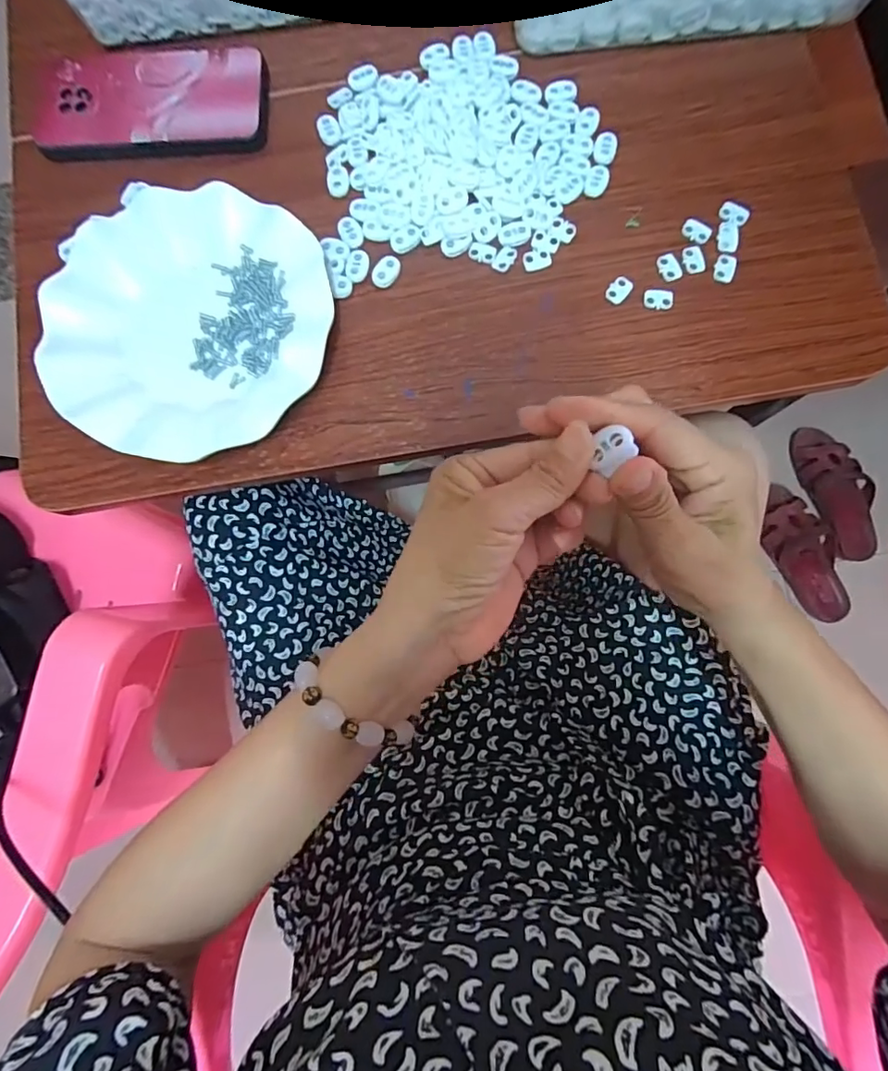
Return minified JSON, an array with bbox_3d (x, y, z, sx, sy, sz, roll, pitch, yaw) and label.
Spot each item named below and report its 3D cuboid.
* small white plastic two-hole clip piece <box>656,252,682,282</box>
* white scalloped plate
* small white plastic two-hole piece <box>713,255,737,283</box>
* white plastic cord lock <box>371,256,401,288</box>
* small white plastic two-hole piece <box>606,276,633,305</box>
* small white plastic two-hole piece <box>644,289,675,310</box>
[{"bbox_3d":[0.152,-0.181,0.354,0.014,0.004,0.019,-22,83,-2],"label":"small white plastic two-hole clip piece"},{"bbox_3d":[-0.170,-0.141,0.346,0.182,0.023,0.177,0,82,2],"label":"white scalloped plate"},{"bbox_3d":[0.188,-0.179,0.352,0.013,0.004,0.019,14,83,2],"label":"small white plastic two-hole piece"},{"bbox_3d":[-0.040,-0.181,0.362,0.014,0.004,0.024,35,85,6],"label":"white plastic cord lock"},{"bbox_3d":[0.117,-0.164,0.353,0.014,0.004,0.019,35,85,5],"label":"small white plastic two-hole piece"},{"bbox_3d":[0.143,-0.157,0.350,0.019,0.004,0.014,2,82,2],"label":"small white plastic two-hole piece"}]

